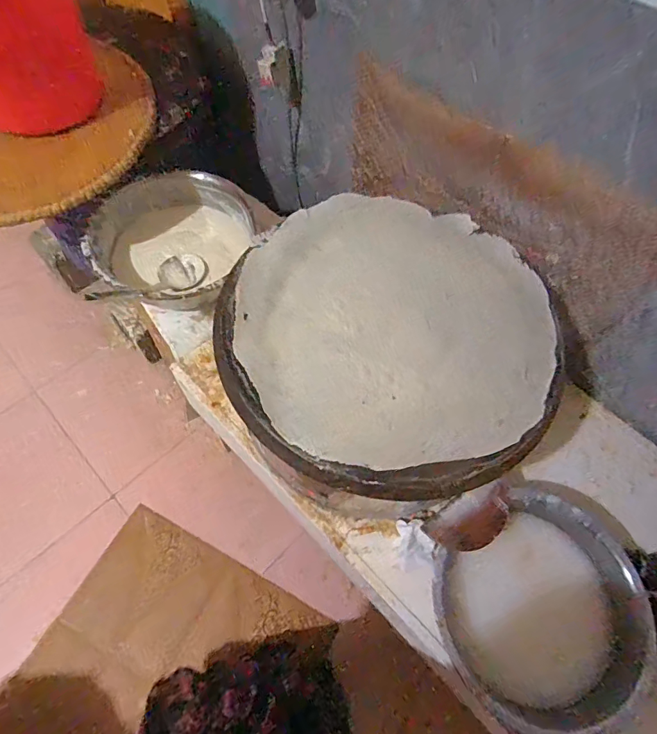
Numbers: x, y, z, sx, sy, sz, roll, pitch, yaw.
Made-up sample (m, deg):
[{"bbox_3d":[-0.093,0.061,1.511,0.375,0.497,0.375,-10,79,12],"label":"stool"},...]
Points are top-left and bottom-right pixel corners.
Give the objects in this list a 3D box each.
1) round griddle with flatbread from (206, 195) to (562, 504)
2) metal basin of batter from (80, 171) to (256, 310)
[{"bbox_3d":[0.091,-0.059,0.676,0.509,0.064,0.505,1,62,-3],"label":"round griddle with flatbread"},{"bbox_3d":[-0.383,-0.312,1.042,0.360,0.135,0.379,1,62,-3],"label":"metal basin of batter"}]

